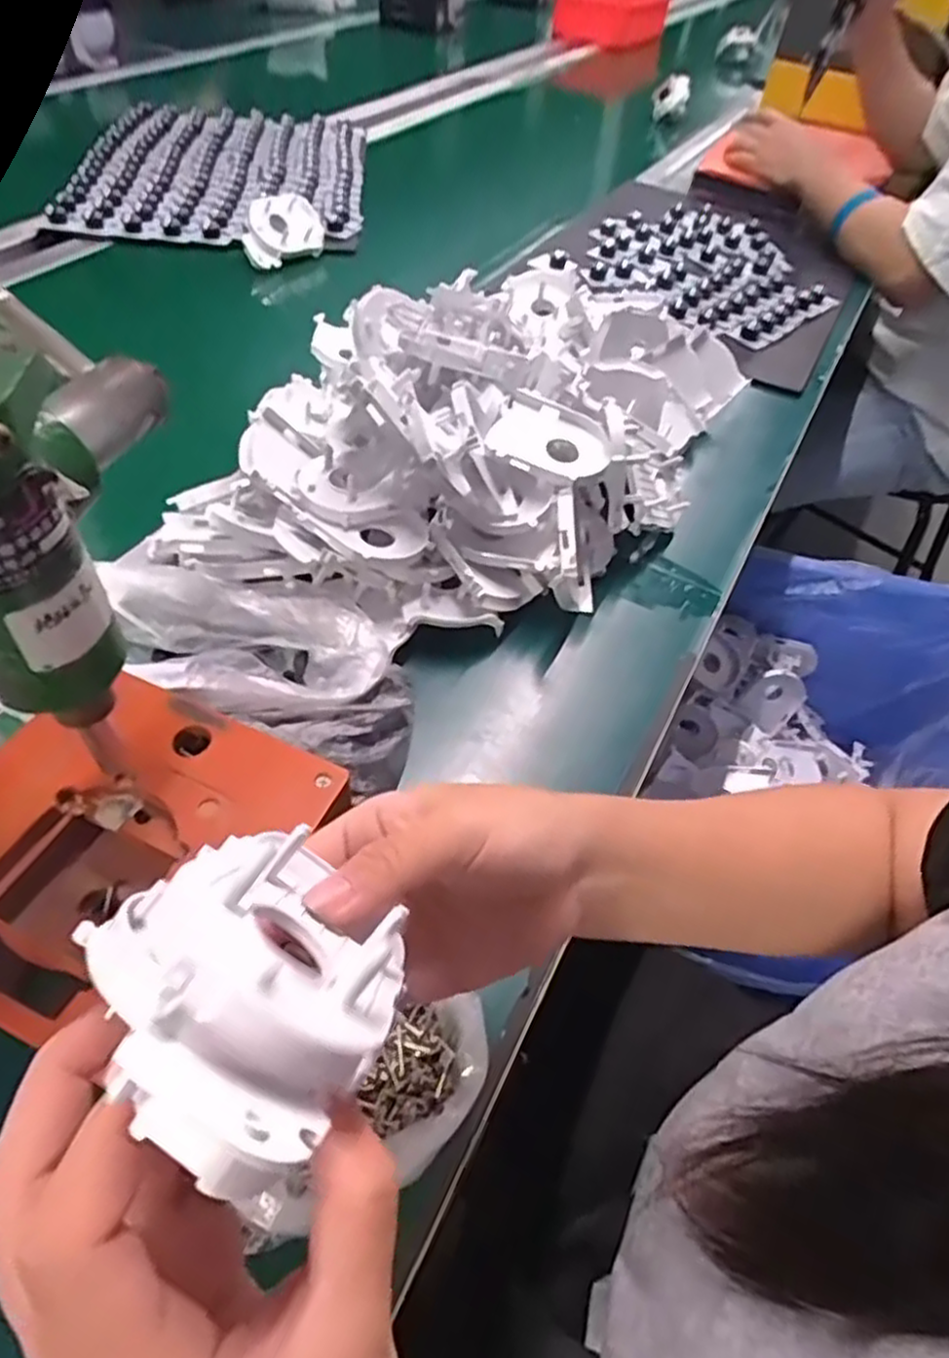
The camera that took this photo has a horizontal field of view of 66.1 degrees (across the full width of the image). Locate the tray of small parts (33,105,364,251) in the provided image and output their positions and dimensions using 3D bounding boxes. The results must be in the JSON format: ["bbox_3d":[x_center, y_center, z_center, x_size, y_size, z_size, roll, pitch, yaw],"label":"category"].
[{"bbox_3d":[-0.326,-0.672,0.968,0.351,0.043,0.430,0,51,-6],"label":"tray of small parts"}]

